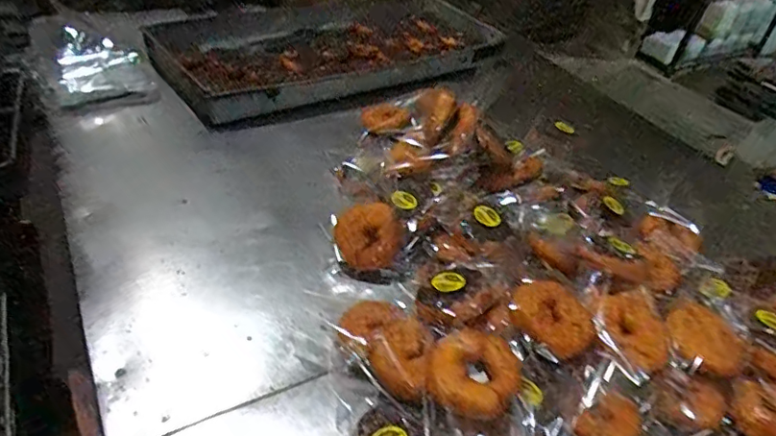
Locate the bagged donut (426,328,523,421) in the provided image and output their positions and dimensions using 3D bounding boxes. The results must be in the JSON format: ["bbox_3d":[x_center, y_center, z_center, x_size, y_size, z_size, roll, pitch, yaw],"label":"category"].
[{"bbox_3d":[0.091,0.168,0.582,0.094,0.041,0.088,4,40,-4],"label":"bagged donut"}]

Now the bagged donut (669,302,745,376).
[{"bbox_3d":[0.397,0.142,0.669,0.088,0.030,0.088,-25,50,-33],"label":"bagged donut"}]

